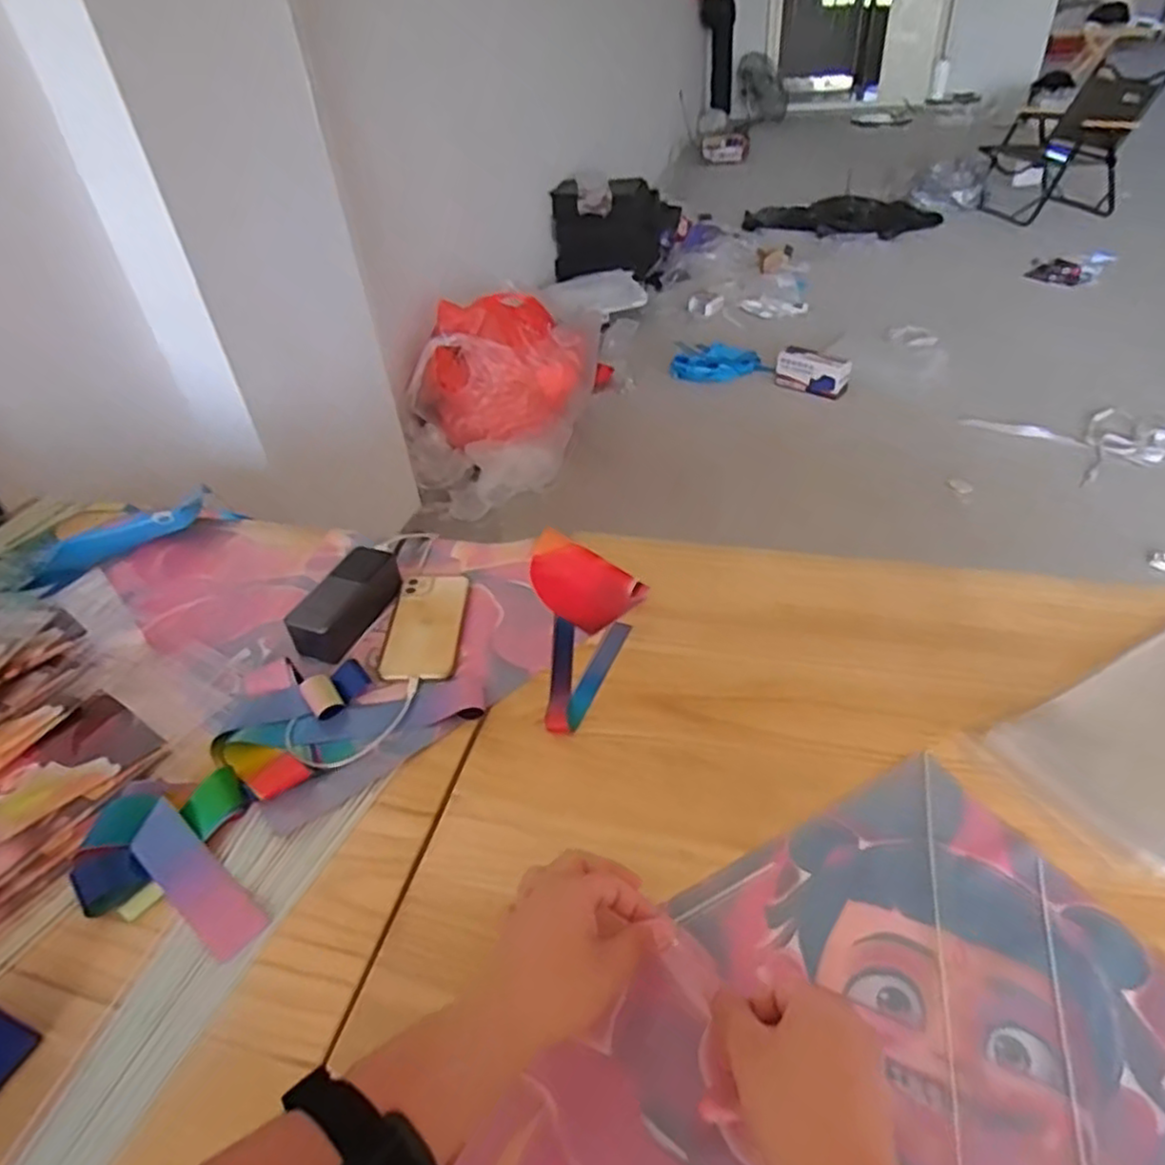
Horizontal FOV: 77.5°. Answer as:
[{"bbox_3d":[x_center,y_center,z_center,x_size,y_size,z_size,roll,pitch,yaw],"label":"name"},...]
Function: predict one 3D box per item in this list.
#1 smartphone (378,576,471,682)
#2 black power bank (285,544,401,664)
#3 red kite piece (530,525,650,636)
[{"bbox_3d":[-0.164,0.043,0.770,0.076,0.009,0.150,4,45,-1],"label":"smartphone"},{"bbox_3d":[-0.250,0.022,0.778,0.056,0.057,0.137,13,43,22],"label":"black power bank"},{"bbox_3d":[-0.010,-0.003,0.813,0.085,0.024,0.155,-33,47,-29],"label":"red kite piece"}]

